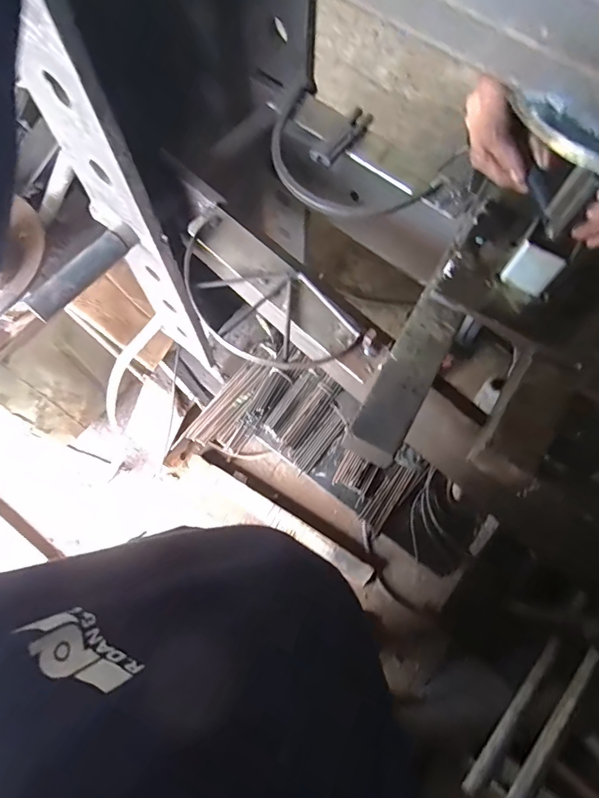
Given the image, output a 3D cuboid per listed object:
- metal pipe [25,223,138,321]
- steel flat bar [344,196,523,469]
[{"bbox_3d":[-0.269,-0.164,0.561,0.032,0.039,0.159,36,74,12],"label":"metal pipe"},{"bbox_3d":[0.136,-0.077,0.448,0.052,0.013,0.310,27,76,17],"label":"steel flat bar"}]

